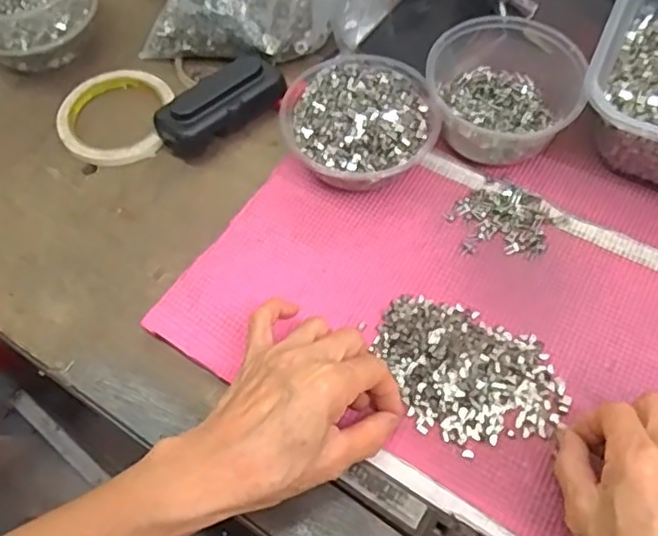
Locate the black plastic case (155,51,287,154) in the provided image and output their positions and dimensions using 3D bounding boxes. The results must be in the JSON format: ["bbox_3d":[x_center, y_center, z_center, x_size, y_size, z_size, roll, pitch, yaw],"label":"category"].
[{"bbox_3d":[-0.087,-0.134,0.511,0.107,0.041,0.044,-38,66,-15],"label":"black plastic case"}]

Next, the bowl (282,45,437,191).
[{"bbox_3d":[0.023,-0.110,0.483,0.107,0.043,0.114,-1,62,3],"label":"bowl"}]

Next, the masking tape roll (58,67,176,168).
[{"bbox_3d":[-0.182,-0.130,0.535,0.089,0.011,0.103,-1,62,3],"label":"masking tape roll"}]

